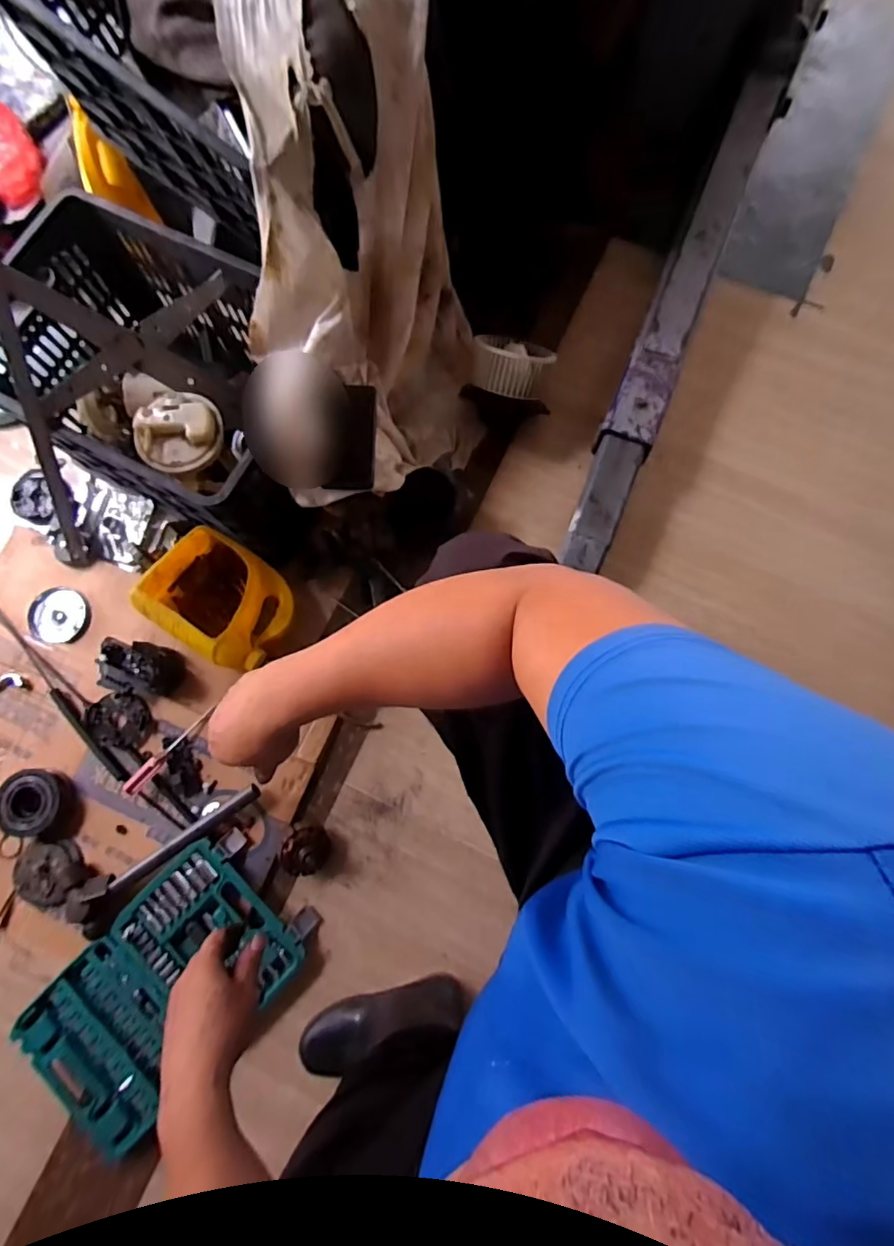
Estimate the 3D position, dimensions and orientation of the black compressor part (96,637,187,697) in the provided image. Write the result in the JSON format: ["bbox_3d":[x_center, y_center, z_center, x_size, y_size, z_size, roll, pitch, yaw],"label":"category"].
[{"bbox_3d":[-0.499,0.074,0.884,0.118,0.069,0.082,5,79,2],"label":"black compressor part"}]

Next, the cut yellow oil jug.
[{"bbox_3d":[-0.367,-0.040,0.876,0.224,0.110,0.171,33,81,7],"label":"cut yellow oil jug"}]

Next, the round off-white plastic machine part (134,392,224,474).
[{"bbox_3d":[-0.376,-0.268,0.754,0.106,0.038,0.115,19,80,5],"label":"round off-white plastic machine part"}]

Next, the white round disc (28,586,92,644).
[{"bbox_3d":[-0.661,-0.014,0.918,0.101,0.012,0.093,0,79,1],"label":"white round disc"}]

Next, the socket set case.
[{"bbox_3d":[-0.423,0.546,0.792,0.240,0.058,0.376,43,79,12],"label":"socket set case"}]

